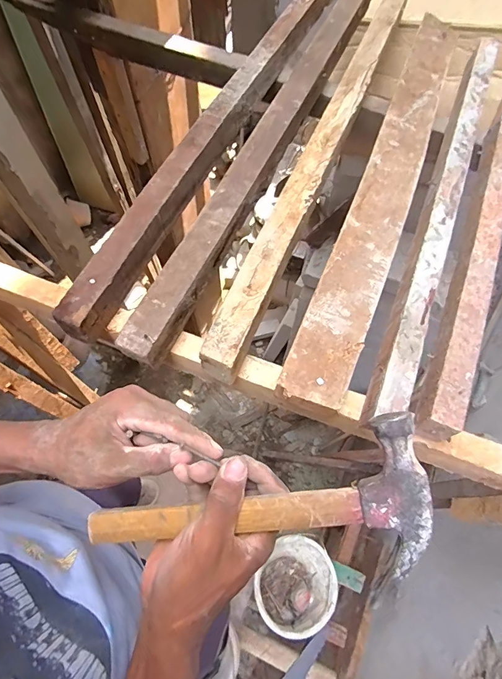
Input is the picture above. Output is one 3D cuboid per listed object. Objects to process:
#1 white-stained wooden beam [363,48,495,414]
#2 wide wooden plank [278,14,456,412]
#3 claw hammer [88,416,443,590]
[{"bbox_3d":[0.272,-0.196,0.552,0.045,0.038,0.683,22,68,8],"label":"white-stained wooden beam"},{"bbox_3d":[0.211,-0.248,0.569,0.077,0.020,0.758,22,68,8],"label":"wide wooden plank"},{"bbox_3d":[-0.004,0.136,0.292,0.266,0.025,0.101,-15,66,14],"label":"claw hammer"}]

